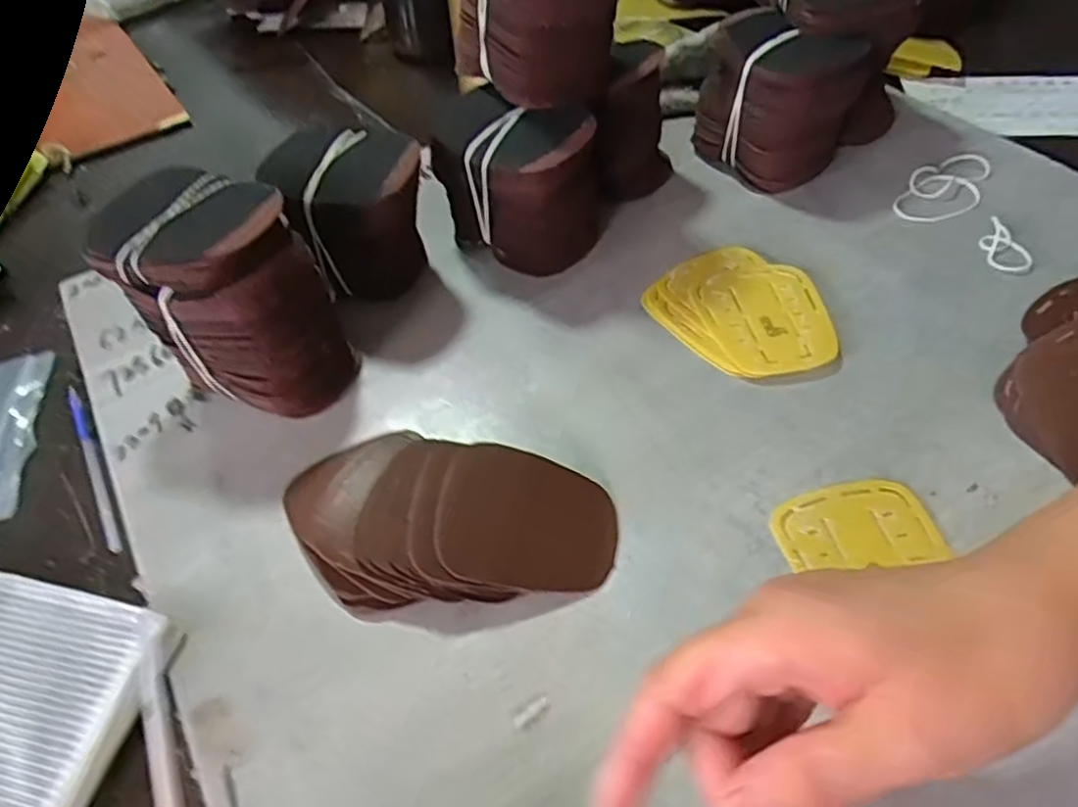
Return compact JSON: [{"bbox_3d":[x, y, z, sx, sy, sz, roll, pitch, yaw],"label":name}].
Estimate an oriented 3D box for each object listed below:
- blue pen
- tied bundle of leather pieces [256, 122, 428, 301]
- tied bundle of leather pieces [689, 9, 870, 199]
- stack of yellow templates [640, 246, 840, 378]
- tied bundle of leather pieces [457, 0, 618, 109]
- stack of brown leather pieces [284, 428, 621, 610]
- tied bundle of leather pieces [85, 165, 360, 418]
[{"bbox_3d":[-0.241,0.031,0.387,0.008,0.004,0.124,-27,54,-18],"label":"blue pen"},{"bbox_3d":[-0.115,-0.114,0.439,0.095,0.094,0.071,12,52,12],"label":"tied bundle of leather pieces"},{"bbox_3d":[0.167,-0.212,0.505,0.077,0.090,0.101,-36,57,-24],"label":"tied bundle of leather pieces"},{"bbox_3d":[0.126,-0.055,0.431,0.090,0.008,0.106,-30,55,-21],"label":"stack of yellow templates"},{"bbox_3d":[0.000,-0.225,0.409,0.094,0.088,0.070,-9,49,-3],"label":"tied bundle of leather pieces"},{"bbox_3d":[-0.045,0.052,0.335,0.156,0.029,0.090,12,52,12],"label":"stack of brown leather pieces"},{"bbox_3d":[-0.157,-0.054,0.377,0.090,0.112,0.074,16,53,16],"label":"tied bundle of leather pieces"}]

